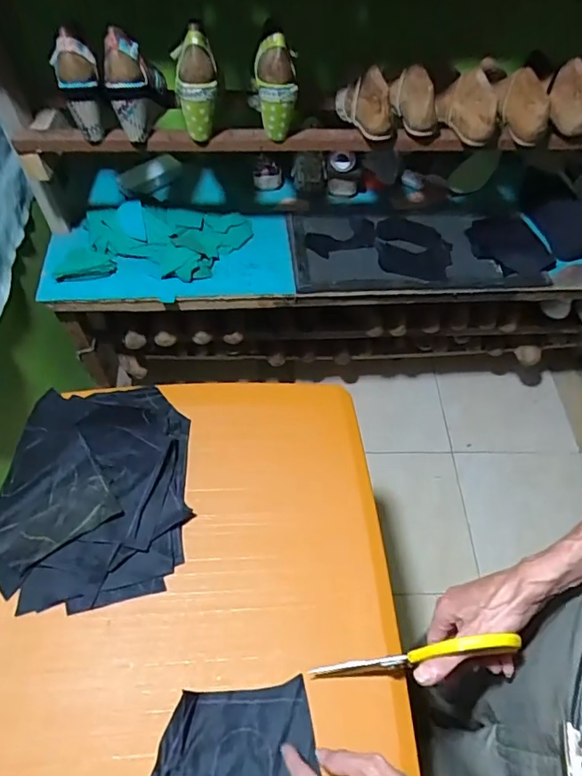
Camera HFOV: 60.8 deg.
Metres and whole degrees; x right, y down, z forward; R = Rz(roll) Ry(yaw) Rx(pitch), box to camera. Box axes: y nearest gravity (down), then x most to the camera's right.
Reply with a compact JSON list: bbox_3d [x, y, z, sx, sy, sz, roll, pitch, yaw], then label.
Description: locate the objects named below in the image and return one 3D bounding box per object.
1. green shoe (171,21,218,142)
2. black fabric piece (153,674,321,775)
[{"bbox_3d":[-0.148,-0.477,0.787,0.066,0.147,0.054,-7,57,-7],"label":"green shoe"},{"bbox_3d":[-0.063,0.381,0.500,0.171,0.009,0.130,-3,57,-4],"label":"black fabric piece"}]

